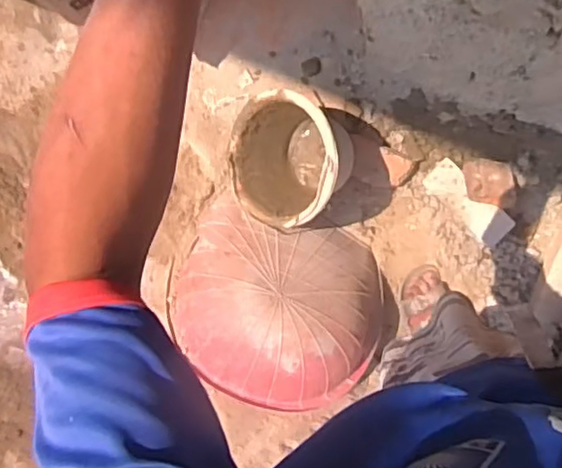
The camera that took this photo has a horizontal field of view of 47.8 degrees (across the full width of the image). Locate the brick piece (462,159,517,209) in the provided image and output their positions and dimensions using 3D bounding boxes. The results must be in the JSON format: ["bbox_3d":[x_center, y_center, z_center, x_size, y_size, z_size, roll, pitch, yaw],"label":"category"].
[{"bbox_3d":[0.441,-0.108,1.320,0.112,0.036,0.106,8,64,-12],"label":"brick piece"}]

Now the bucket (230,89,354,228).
[{"bbox_3d":[0.046,-0.153,1.287,0.255,0.182,0.255,9,104,39],"label":"bucket"}]

